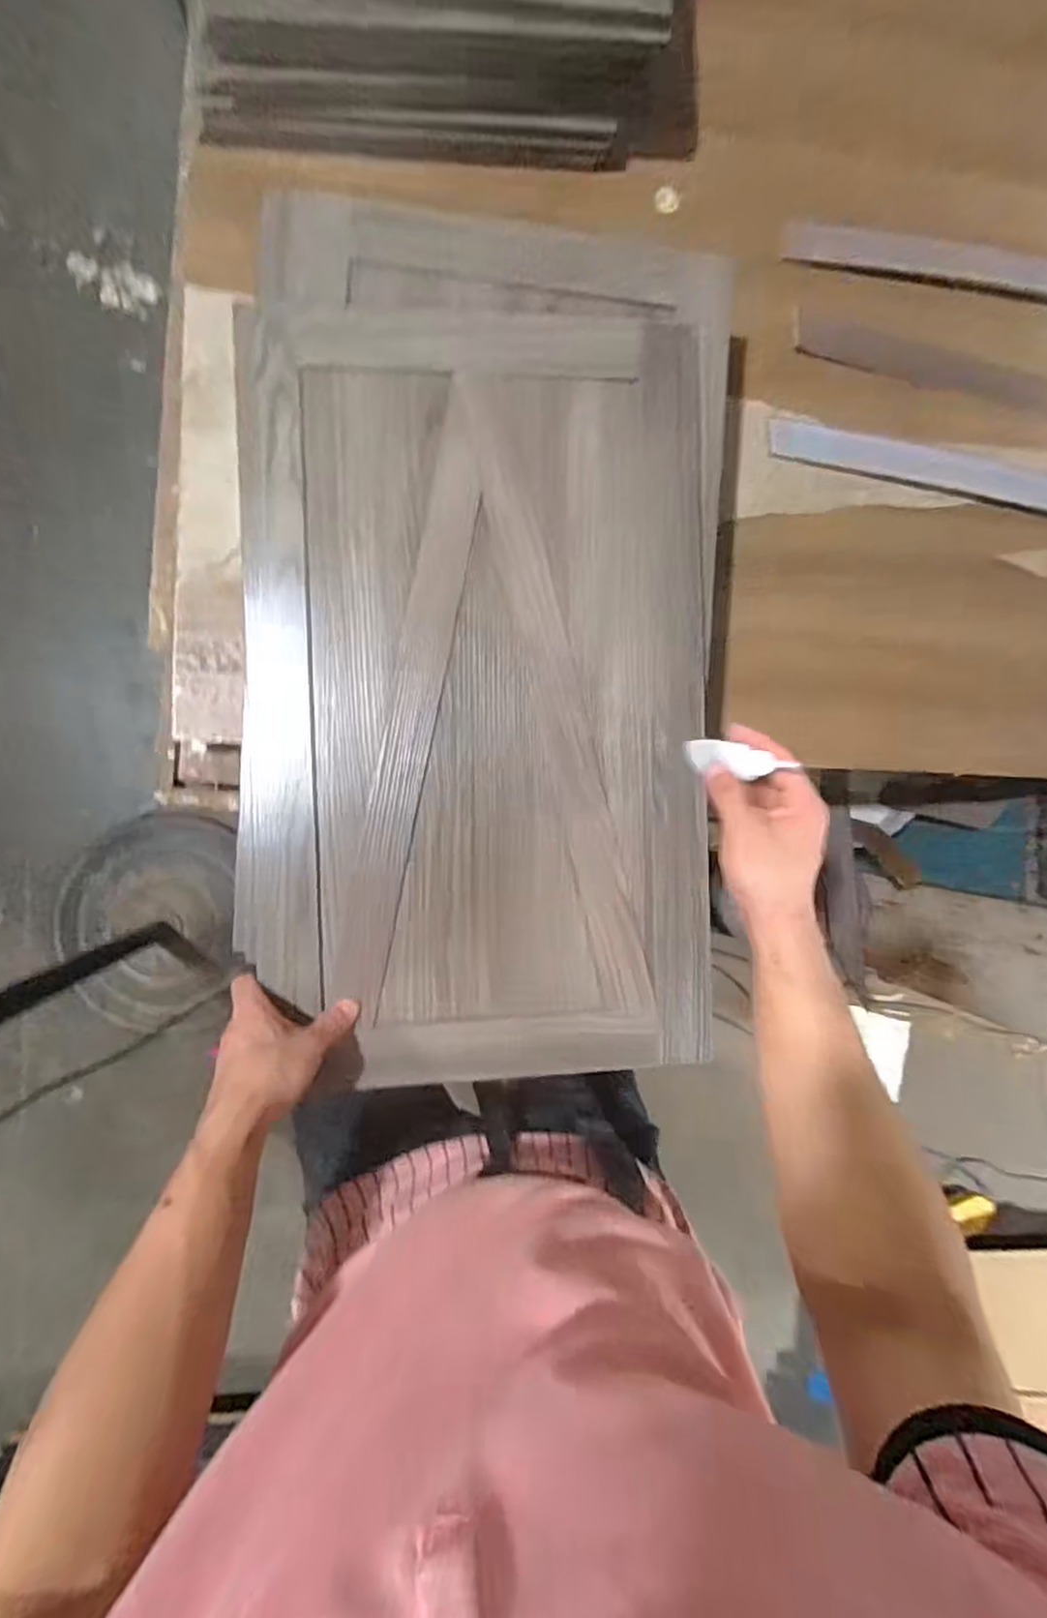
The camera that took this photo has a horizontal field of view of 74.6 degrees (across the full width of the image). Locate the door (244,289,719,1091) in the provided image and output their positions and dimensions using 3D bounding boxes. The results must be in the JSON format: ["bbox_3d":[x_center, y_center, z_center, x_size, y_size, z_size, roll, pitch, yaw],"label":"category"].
[{"bbox_3d":[-0.037,-0.097,0.592,0.391,0.017,0.646,0,91,-7],"label":"door"}]

